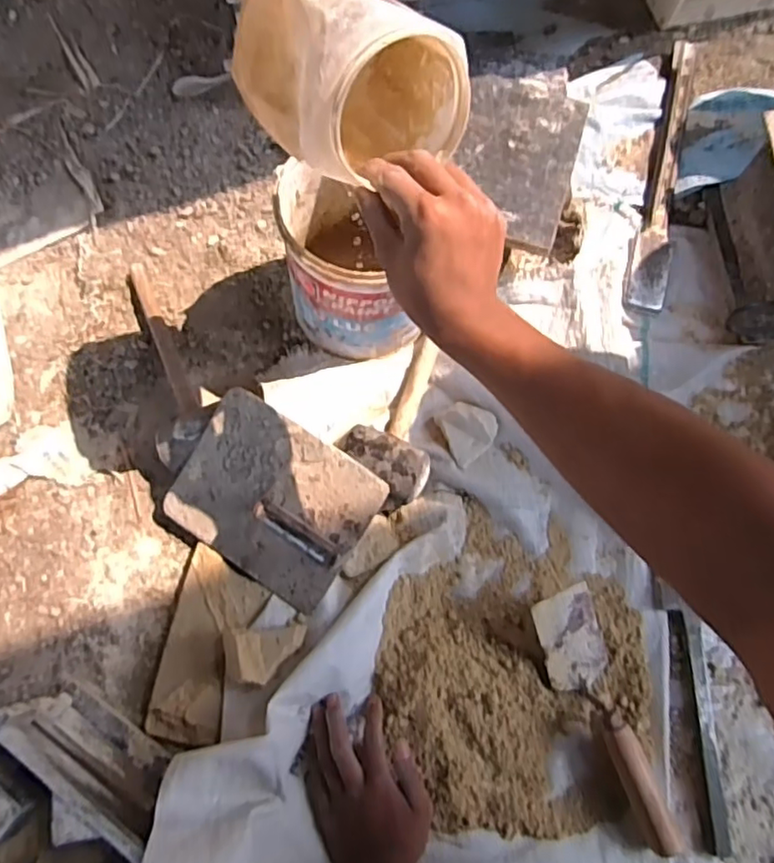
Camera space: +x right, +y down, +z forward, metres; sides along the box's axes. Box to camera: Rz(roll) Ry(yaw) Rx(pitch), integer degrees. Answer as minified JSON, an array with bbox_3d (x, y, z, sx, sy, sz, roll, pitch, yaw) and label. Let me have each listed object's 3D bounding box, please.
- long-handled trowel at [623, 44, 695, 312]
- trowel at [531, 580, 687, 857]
[{"bbox_3d":[0.386,-0.353,0.846,0.054,0.029,0.415,14,74,6],"label":"long-handled trowel"},{"bbox_3d":[0.224,0.296,0.640,0.069,0.047,0.261,-18,73,-4],"label":"trowel"}]

